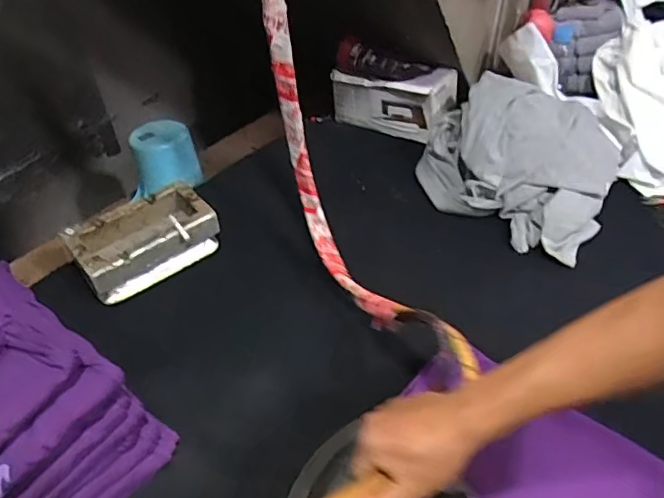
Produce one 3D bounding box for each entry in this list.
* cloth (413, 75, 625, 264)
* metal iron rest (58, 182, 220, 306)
[{"bbox_3d":[0.331,-0.167,0.996,0.330,0.158,0.303,20,48,21],"label":"cloth"},{"bbox_3d":[-0.316,-0.018,0.939,0.225,0.088,0.131,-30,50,-26],"label":"metal iron rest"}]

